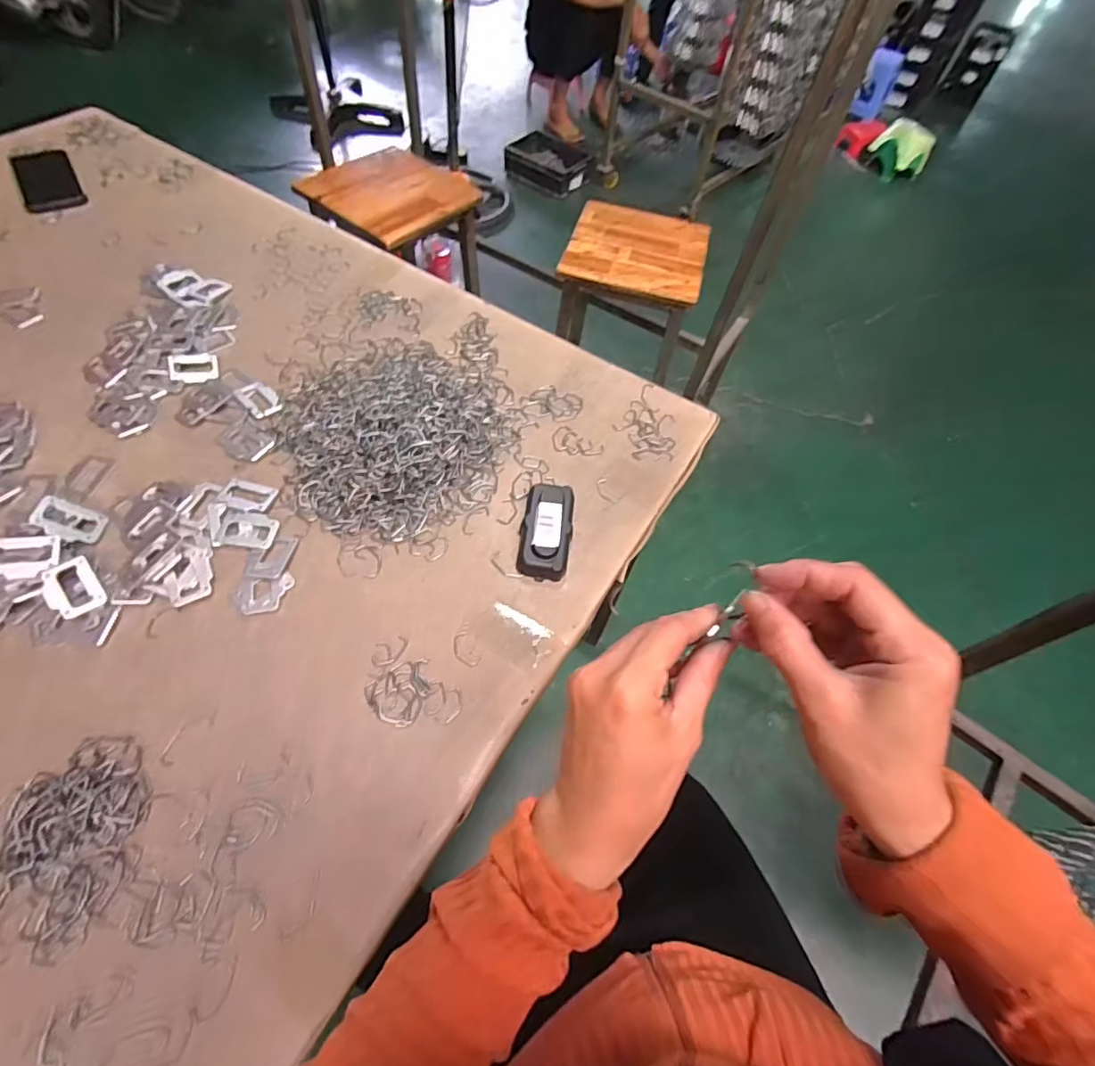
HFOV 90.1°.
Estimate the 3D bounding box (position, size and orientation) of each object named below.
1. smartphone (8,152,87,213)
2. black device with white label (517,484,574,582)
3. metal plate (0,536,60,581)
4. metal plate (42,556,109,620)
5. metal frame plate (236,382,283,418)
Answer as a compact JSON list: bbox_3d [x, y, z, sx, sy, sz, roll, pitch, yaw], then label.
[{"bbox_3d":[-0.741,-0.521,0.812,0.076,0.009,0.144,-27,70,-21],"label":"smartphone"},{"bbox_3d":[-0.001,-0.004,0.562,0.052,0.030,0.102,5,57,0],"label":"black device with white label"},{"bbox_3d":[-0.459,0.022,0.478,0.049,0.004,0.044,-3,56,-31],"label":"metal plate"},{"bbox_3d":[-0.414,0.049,0.477,0.040,0.008,0.051,-37,85,-29],"label":"metal plate"},{"bbox_3d":[-0.332,-0.155,0.632,0.035,0.005,0.056,-39,67,-24],"label":"metal frame plate"}]

